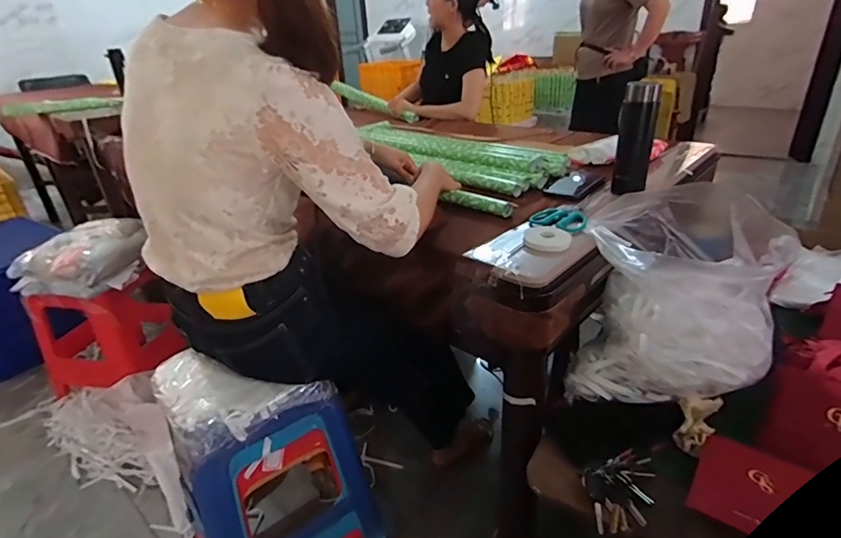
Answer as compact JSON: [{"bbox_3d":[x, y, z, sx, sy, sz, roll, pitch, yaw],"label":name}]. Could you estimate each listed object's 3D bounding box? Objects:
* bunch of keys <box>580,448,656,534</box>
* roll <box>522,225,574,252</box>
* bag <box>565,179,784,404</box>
[{"bbox_3d":[0.277,0.307,0.645,0.102,0.030,0.098,-8,46,-4],"label":"bunch of keys"},{"bbox_3d":[0.206,-0.051,0.754,0.075,0.016,0.073,4,28,15],"label":"roll"},{"bbox_3d":[0.392,0.046,0.745,0.279,0.276,0.226,1,27,10],"label":"bag"}]

